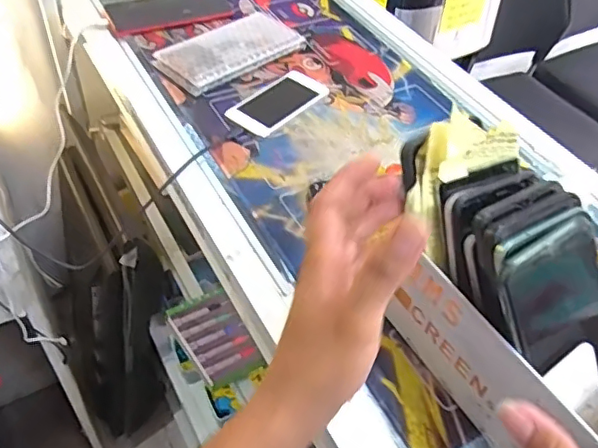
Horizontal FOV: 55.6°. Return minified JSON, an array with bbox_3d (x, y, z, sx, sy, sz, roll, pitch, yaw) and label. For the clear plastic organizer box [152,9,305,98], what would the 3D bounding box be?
[{"bbox_3d":[-0.081,-0.214,0.692,0.177,0.017,0.085,-33,58,-29],"label":"clear plastic organizer box"}]

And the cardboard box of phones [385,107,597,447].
[{"bbox_3d":[0.149,0.047,0.390,0.099,0.163,0.197,-24,54,-24],"label":"cardboard box of phones"}]

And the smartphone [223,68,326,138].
[{"bbox_3d":[-0.023,-0.138,0.638,0.059,0.006,0.121,33,54,23],"label":"smartphone"}]

